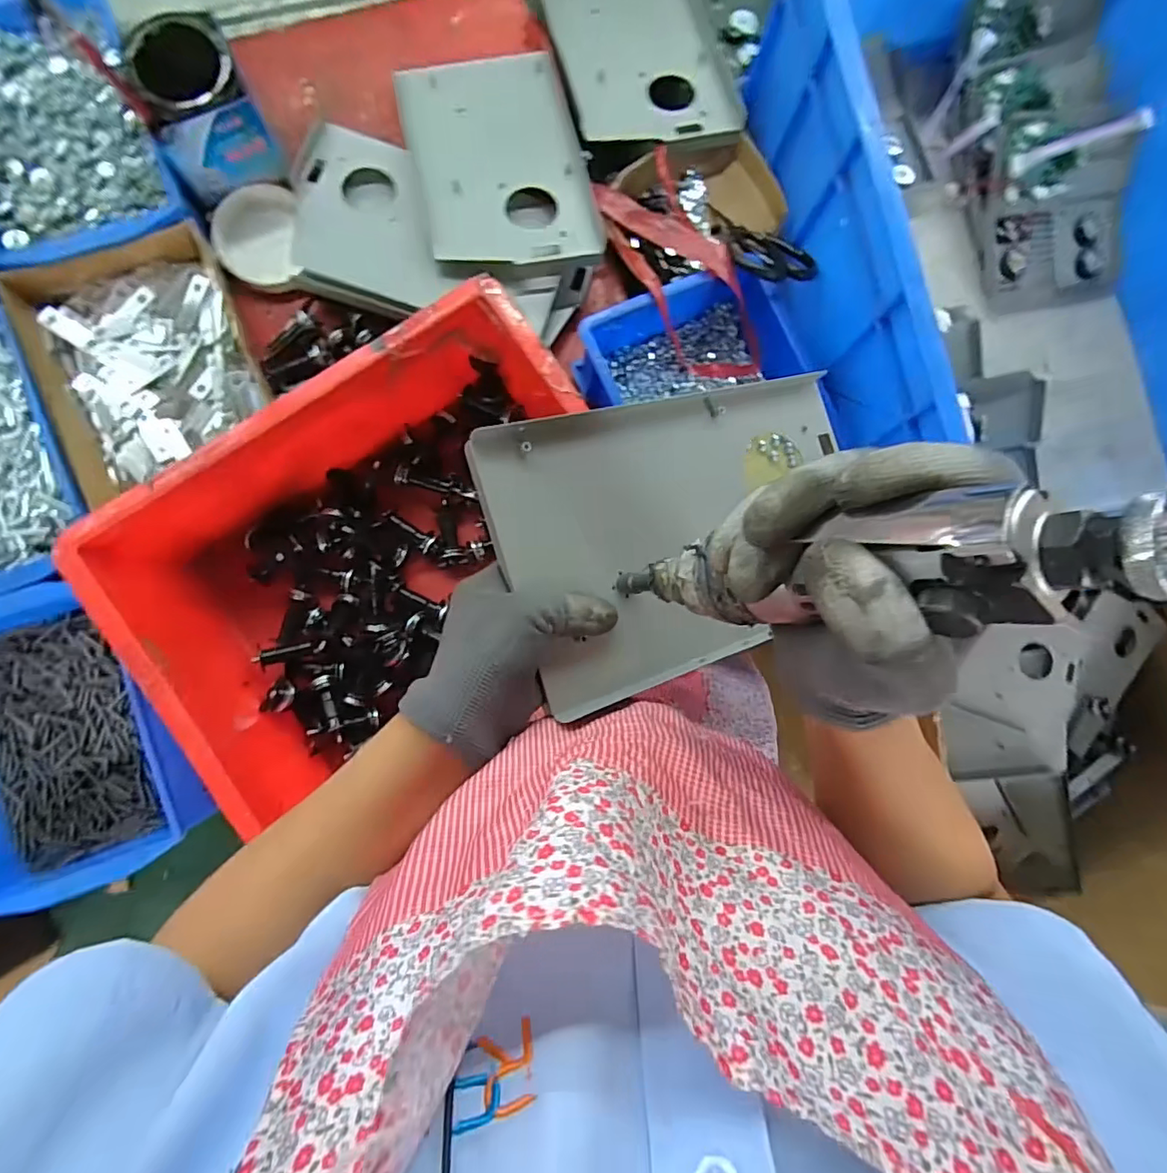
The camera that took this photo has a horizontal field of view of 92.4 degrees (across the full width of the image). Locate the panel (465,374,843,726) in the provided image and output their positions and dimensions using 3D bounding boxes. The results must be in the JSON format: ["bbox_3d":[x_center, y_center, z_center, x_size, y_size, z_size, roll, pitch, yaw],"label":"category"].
[{"bbox_3d":[0.077,-0.040,0.364,0.266,0.027,0.167,-18,93,-24],"label":"panel"}]

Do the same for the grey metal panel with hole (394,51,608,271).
[{"bbox_3d":[-0.083,-0.423,0.551,0.163,0.030,0.232,-13,87,-6],"label":"grey metal panel with hole"}]

